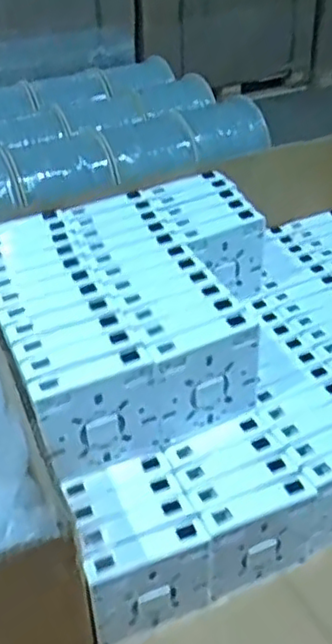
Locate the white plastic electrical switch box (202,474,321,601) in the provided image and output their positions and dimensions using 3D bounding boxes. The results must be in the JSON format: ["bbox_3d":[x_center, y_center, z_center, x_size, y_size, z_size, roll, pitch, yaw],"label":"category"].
[{"bbox_3d":[0.074,0.157,0.480,0.093,0.083,0.021,-18,38,-17],"label":"white plastic electrical switch box"}]

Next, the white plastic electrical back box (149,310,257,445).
[{"bbox_3d":[0.029,0.045,0.491,0.083,0.091,0.021,-20,38,-19],"label":"white plastic electrical back box"}]

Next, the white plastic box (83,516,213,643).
[{"bbox_3d":[-0.009,0.181,0.449,0.085,0.082,0.021,-18,38,-16],"label":"white plastic box"}]

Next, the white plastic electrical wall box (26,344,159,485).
[{"bbox_3d":[-0.046,0.068,0.461,0.083,0.085,0.019,-20,38,-19],"label":"white plastic electrical wall box"}]

